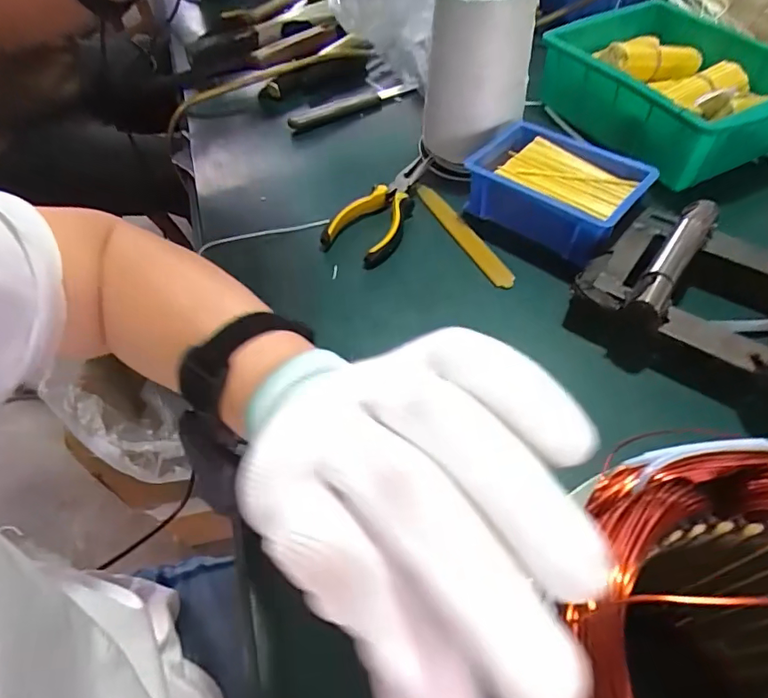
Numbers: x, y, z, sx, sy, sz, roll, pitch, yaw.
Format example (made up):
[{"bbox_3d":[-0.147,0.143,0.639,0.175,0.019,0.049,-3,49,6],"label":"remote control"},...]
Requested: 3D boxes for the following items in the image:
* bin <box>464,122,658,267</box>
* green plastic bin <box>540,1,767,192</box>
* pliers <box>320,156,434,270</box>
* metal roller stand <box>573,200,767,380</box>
[{"bbox_3d":[0.156,-0.143,0.462,0.145,0.058,0.101,35,63,26],"label":"bin"},{"bbox_3d":[0.315,-0.283,0.543,0.187,0.082,0.241,-24,55,-13],"label":"green plastic bin"},{"bbox_3d":[0.005,-0.148,0.494,0.068,0.023,0.160,21,57,18],"label":"pliers"},{"bbox_3d":[0.266,-0.043,0.378,0.194,0.049,0.157,36,63,26],"label":"metal roller stand"}]

